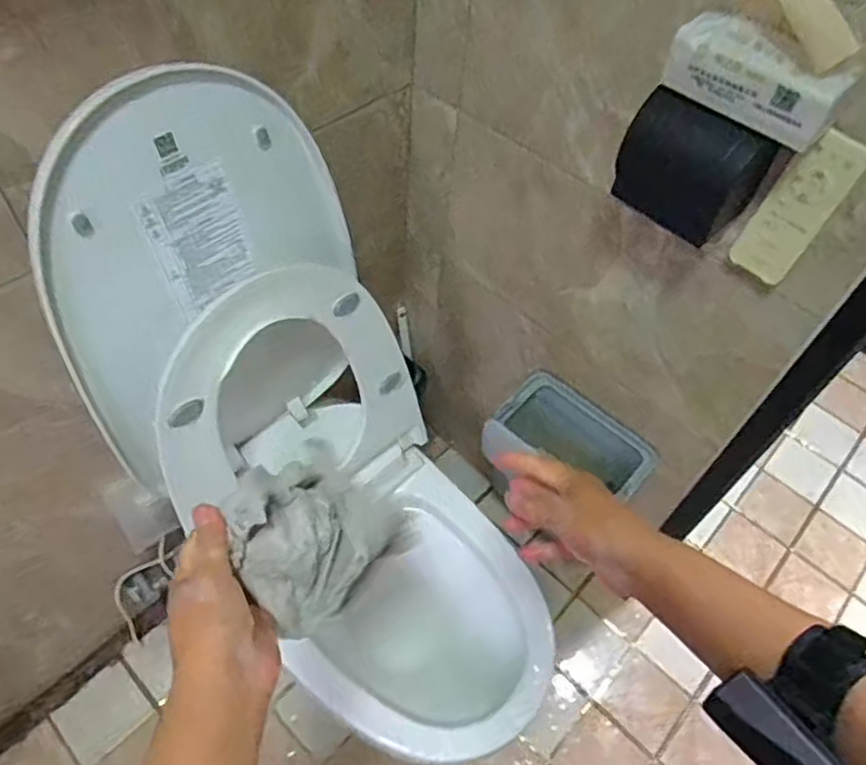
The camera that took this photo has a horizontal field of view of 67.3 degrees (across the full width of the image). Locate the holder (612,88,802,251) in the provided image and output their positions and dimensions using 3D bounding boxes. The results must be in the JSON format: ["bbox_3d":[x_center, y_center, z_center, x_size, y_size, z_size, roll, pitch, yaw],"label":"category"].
[{"bbox_3d":[0.284,-0.236,0.694,0.148,0.131,0.071,37,58,21],"label":"holder"}]

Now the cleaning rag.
[{"bbox_3d":[-0.088,0.100,0.476,0.087,0.115,0.128,29,56,16],"label":"cleaning rag"}]

